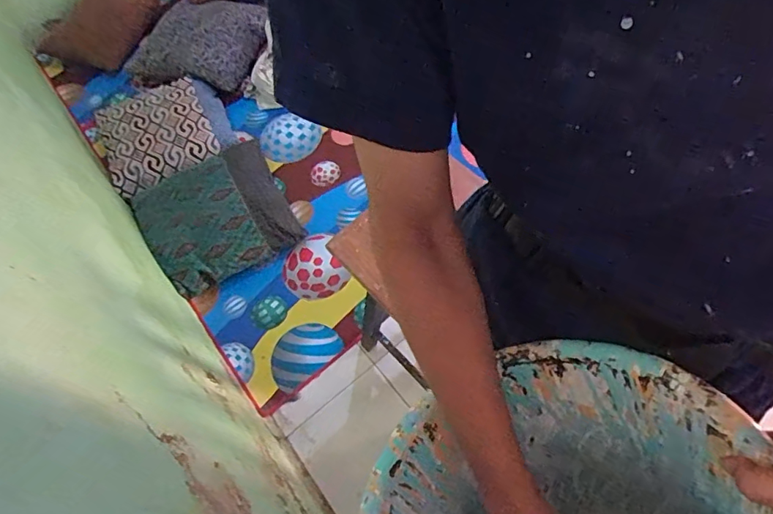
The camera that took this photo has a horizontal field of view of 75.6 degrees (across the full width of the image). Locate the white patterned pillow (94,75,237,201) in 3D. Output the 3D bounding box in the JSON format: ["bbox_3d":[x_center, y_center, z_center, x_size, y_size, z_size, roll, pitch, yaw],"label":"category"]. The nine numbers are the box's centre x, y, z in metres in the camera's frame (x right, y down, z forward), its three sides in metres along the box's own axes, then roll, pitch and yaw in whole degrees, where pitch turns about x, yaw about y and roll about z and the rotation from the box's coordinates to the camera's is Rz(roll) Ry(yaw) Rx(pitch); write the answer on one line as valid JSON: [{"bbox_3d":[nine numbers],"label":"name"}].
[{"bbox_3d":[-0.792,-0.452,1.721,0.440,0.100,0.436,-27,65,-11],"label":"white patterned pillow"}]

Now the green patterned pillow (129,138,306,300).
[{"bbox_3d":[-0.530,-0.147,1.551,0.443,0.101,0.448,-33,66,-13],"label":"green patterned pillow"}]

